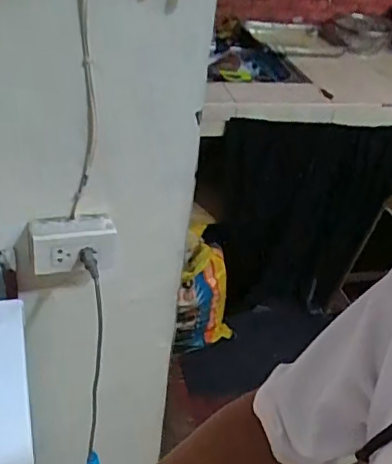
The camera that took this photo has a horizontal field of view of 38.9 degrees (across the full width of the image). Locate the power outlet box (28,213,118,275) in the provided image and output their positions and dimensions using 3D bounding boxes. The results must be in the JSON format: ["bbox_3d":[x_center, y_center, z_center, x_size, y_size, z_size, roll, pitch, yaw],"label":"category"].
[{"bbox_3d":[-0.182,0.021,0.832,0.128,0.078,0.047,-3,38,-15],"label":"power outlet box"}]

